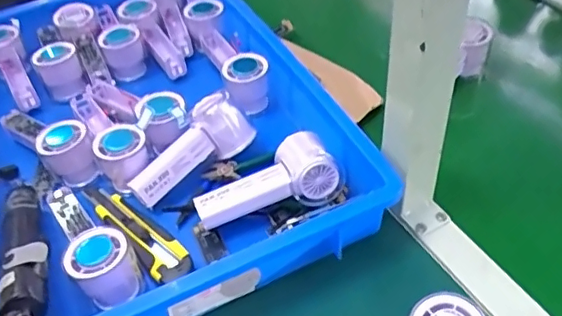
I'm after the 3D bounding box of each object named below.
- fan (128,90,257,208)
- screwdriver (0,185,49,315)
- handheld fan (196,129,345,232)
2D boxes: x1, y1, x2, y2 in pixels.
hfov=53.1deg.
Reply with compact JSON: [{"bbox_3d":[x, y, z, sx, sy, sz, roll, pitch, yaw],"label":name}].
[{"bbox_3d":[-0.098,-0.010,0.594,0.143,0.056,0.055,-40,53,-16],"label":"fan"},{"bbox_3d":[-0.230,0.075,0.508,0.038,0.032,0.208,-19,31,-15],"label":"screwdriver"},{"bbox_3d":[-0.016,0.023,0.553,0.140,0.052,0.062,-14,45,-10],"label":"handheld fan"}]

